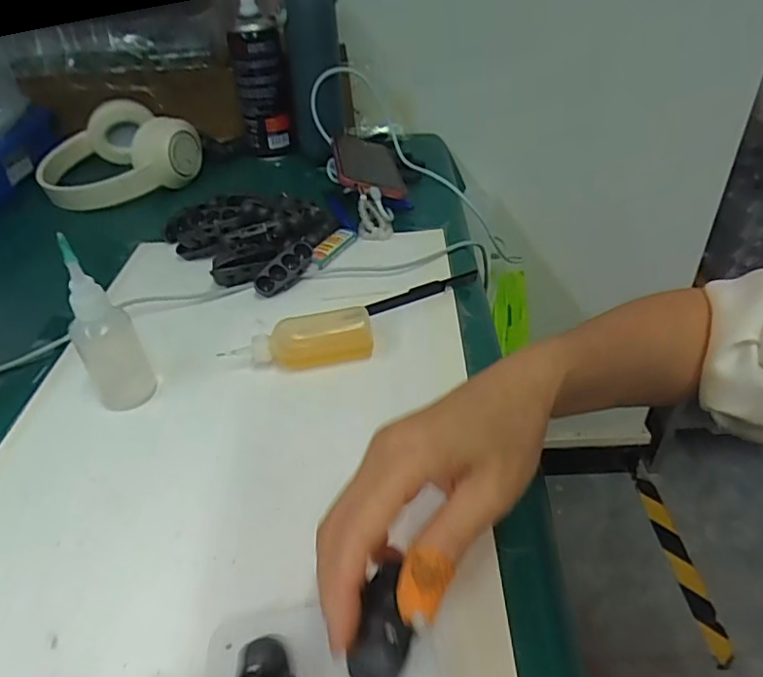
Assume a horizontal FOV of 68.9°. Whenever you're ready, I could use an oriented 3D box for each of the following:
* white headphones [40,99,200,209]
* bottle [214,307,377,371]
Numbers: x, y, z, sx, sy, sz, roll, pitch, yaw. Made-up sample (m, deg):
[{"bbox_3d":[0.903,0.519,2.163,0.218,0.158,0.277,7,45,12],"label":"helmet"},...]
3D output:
[{"bbox_3d":[-0.330,-0.235,0.678,0.172,0.063,0.178,-25,44,-25],"label":"white headphones"},{"bbox_3d":[-0.058,0.005,0.411,0.103,0.032,0.030,-13,40,-12],"label":"bottle"}]

